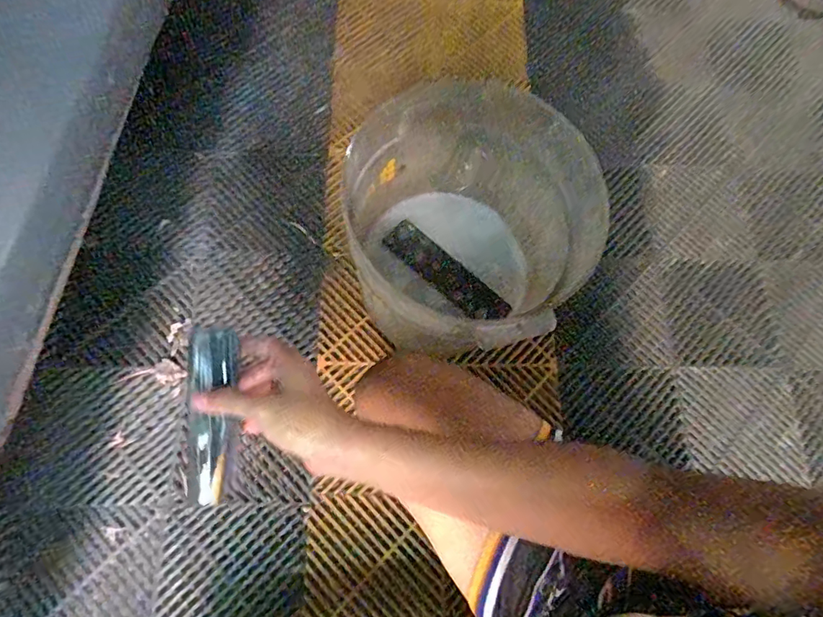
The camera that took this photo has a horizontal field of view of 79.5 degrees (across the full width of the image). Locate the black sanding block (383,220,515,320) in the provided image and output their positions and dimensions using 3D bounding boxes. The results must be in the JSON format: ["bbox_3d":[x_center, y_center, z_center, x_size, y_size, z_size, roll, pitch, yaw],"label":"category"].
[{"bbox_3d":[0.054,-0.055,0.774,0.216,0.014,0.056,41,75,10],"label":"black sanding block"}]

